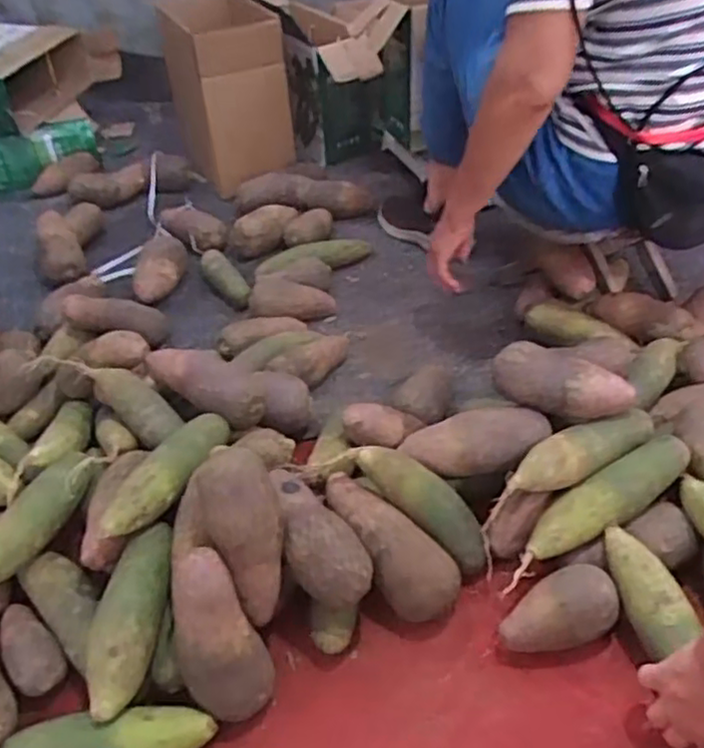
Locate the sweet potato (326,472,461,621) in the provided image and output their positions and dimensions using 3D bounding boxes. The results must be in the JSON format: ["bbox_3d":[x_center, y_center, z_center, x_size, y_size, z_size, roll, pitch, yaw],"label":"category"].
[{"bbox_3d":[0.036,0.177,0.734,0.069,0.057,0.182,-32,68,-29],"label":"sweet potato"}]

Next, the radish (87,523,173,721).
[{"bbox_3d":[-0.212,0.238,0.681,0.058,0.058,0.180,-2,40,3],"label":"radish"}]

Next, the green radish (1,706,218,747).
[{"bbox_3d":[-0.221,0.339,0.634,0.194,0.057,0.048,-8,40,-5],"label":"green radish"}]

